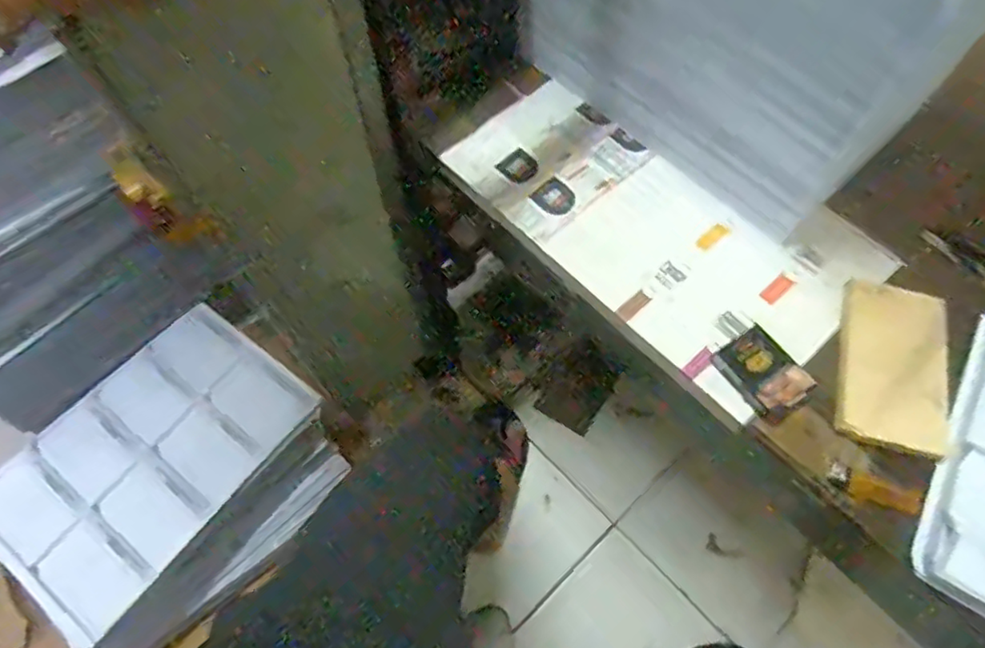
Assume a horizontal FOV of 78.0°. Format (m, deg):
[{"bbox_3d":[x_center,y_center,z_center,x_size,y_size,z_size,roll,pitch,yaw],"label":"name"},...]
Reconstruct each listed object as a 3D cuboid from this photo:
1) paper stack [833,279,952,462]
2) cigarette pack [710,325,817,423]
[{"bbox_3d":[0.413,0.041,0.623,0.102,0.024,0.190,17,66,9],"label":"paper stack"},{"bbox_3d":[0.278,0.052,0.624,0.062,0.022,0.089,-31,68,-13],"label":"cigarette pack"}]

